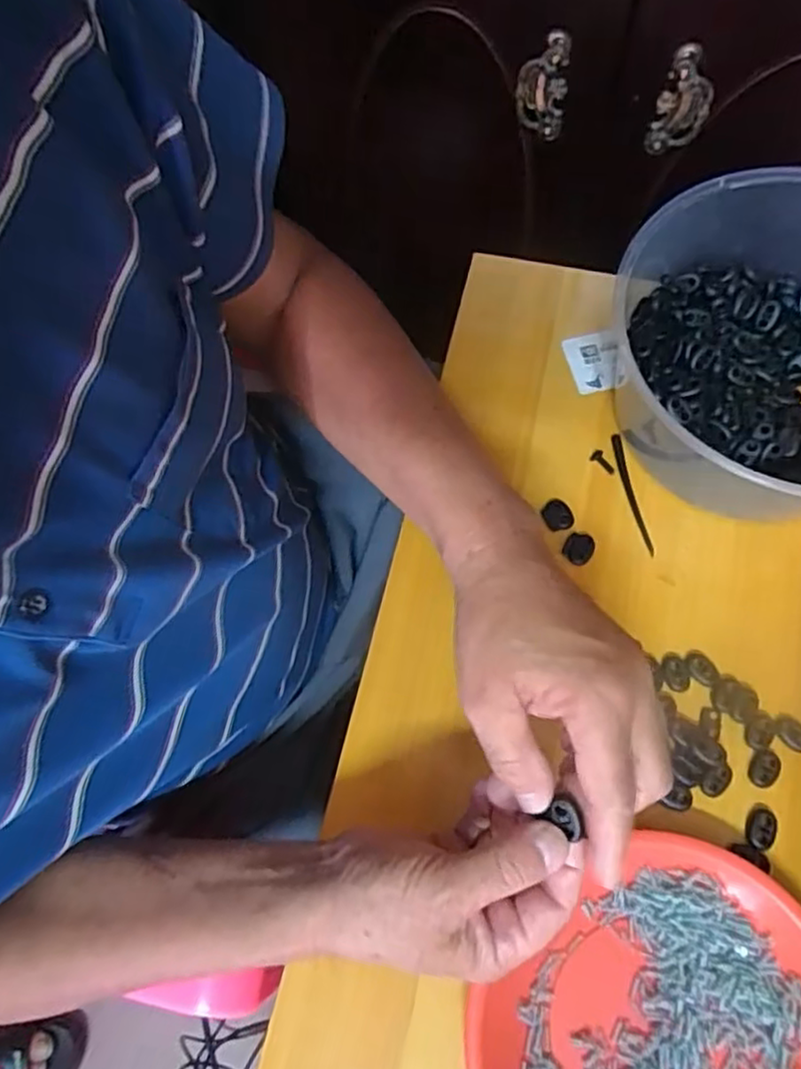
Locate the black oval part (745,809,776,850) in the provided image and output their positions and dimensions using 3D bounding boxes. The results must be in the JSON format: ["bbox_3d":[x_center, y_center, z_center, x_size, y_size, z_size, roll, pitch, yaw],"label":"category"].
[{"bbox_3d":[0.207,0.169,0.384,0.016,0.004,0.021,13,71,7],"label":"black oval part"}]

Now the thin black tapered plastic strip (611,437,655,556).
[{"bbox_3d":[0.161,-0.028,0.467,0.006,0.006,0.090,-11,70,-1],"label":"thin black tapered plastic strip"}]

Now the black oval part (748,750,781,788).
[{"bbox_3d":[0.214,0.137,0.392,0.016,0.004,0.021,30,74,13],"label":"black oval part"}]

